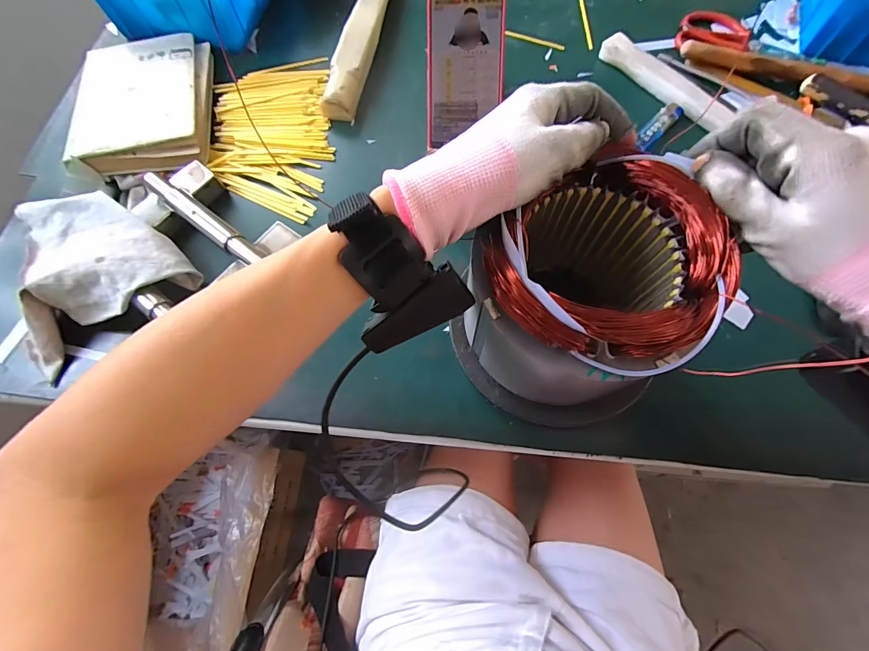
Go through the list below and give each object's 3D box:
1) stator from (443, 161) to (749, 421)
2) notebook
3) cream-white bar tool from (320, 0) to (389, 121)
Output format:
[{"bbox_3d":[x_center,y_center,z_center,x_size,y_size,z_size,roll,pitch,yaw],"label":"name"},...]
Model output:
[{"bbox_3d":[0.111,-0.004,0.291,0.146,0.172,0.140,-1,69,2],"label":"stator"},{"bbox_3d":[-0.362,-0.279,0.488,0.149,0.036,0.219,-10,69,-2],"label":"notebook"},{"bbox_3d":[-0.092,-0.417,0.536,0.041,0.032,0.340,10,70,6],"label":"cream-white bar tool"}]

